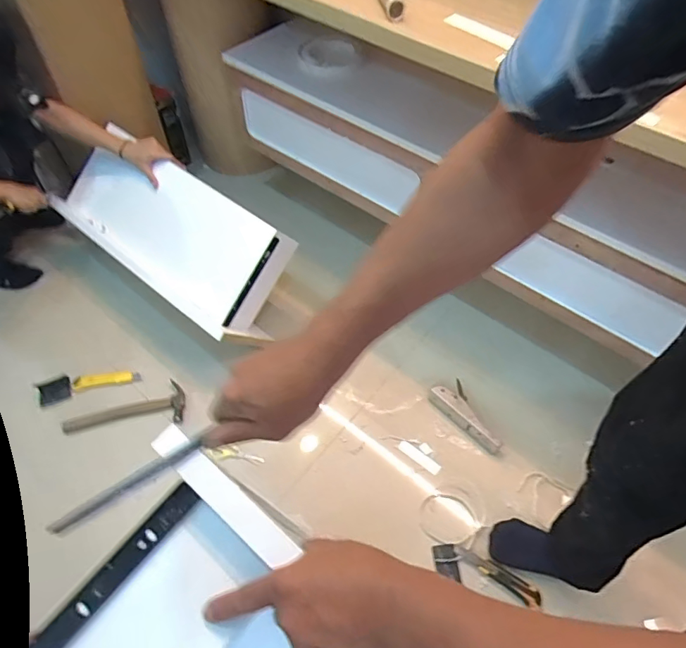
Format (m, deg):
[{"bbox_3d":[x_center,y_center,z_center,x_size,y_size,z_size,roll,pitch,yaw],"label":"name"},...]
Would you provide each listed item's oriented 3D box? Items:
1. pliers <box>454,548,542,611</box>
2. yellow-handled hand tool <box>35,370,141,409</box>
[{"bbox_3d":[0.316,0.516,0.981,0.181,0.015,0.038,27,58,18],"label":"pliers"},{"bbox_3d":[-0.642,0.147,1.207,0.232,0.012,0.062,-16,75,-13],"label":"yellow-handled hand tool"}]

